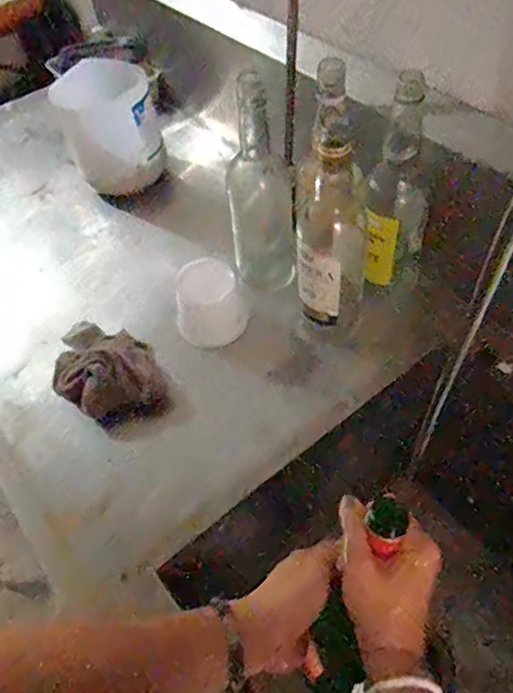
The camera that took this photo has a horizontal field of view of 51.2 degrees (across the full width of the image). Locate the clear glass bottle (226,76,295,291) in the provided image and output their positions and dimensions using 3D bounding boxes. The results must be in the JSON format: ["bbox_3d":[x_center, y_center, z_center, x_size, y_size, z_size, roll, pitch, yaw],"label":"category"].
[{"bbox_3d":[0.003,-0.203,0.696,0.089,0.238,0.089,-10,54,0],"label":"clear glass bottle"}]

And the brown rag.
[{"bbox_3d":[-0.201,0.016,0.682,0.123,0.054,0.174,-28,56,-12],"label":"brown rag"}]

